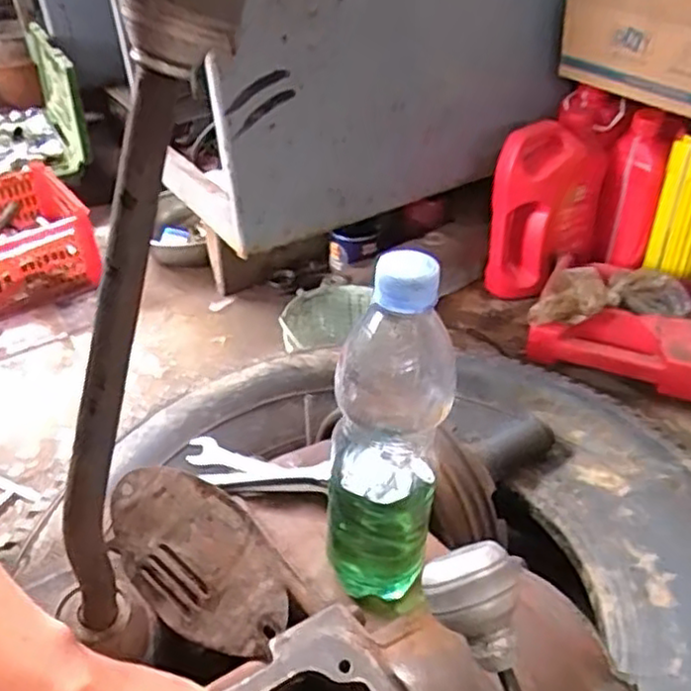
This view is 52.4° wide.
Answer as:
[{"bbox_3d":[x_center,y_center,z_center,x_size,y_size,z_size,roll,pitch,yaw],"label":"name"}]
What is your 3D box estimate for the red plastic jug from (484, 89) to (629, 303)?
[{"bbox_3d":[0.332,-0.238,1.151,0.177,0.312,0.127,5,37,11],"label":"red plastic jug"}]

